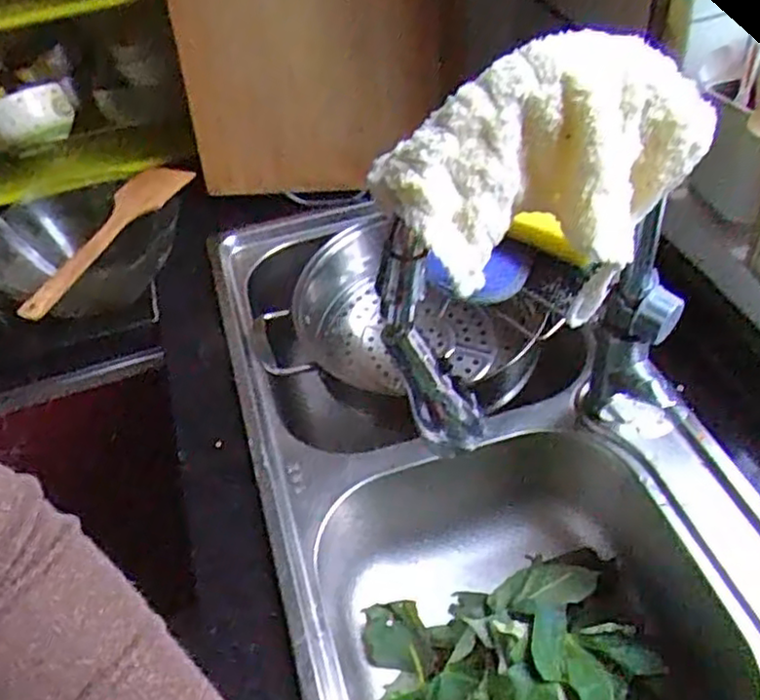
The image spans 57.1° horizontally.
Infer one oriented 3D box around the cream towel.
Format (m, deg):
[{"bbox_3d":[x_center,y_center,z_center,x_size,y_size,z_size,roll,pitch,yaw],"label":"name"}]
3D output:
[{"bbox_3d":[0.103,-0.101,0.387,0.209,0.113,0.066,-17,48,-9],"label":"cream towel"}]

